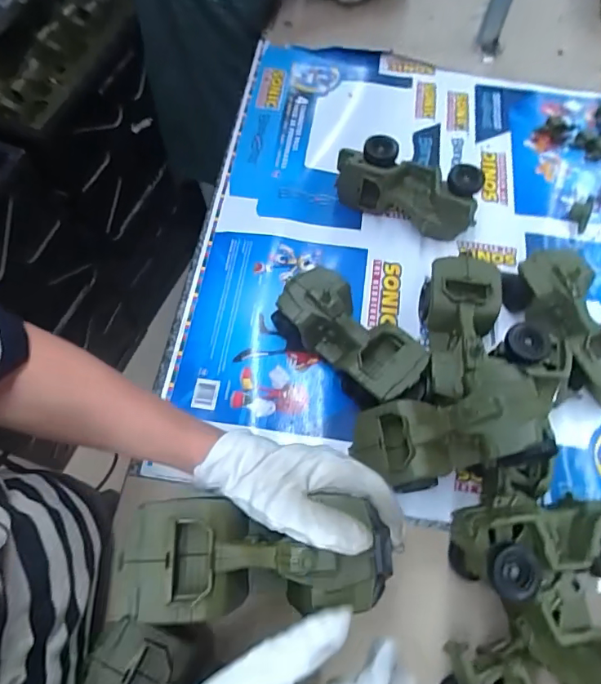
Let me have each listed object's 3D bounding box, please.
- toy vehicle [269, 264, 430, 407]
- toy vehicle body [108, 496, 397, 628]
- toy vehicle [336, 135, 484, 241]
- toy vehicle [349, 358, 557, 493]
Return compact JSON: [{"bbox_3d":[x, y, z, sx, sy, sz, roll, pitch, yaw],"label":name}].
[{"bbox_3d":[0.052,-0.001,0.542,0.078,0.076,0.166,-42,73,-17],"label":"toy vehicle"},{"bbox_3d":[-0.027,0.153,0.346,0.183,0.060,0.079,-1,66,2],"label":"toy vehicle body"},{"bbox_3d":[0.137,-0.197,0.630,0.181,0.081,0.071,26,68,10],"label":"toy vehicle"},{"bbox_3d":[0.144,0.084,0.460,0.182,0.082,0.090,-24,62,31],"label":"toy vehicle"}]

